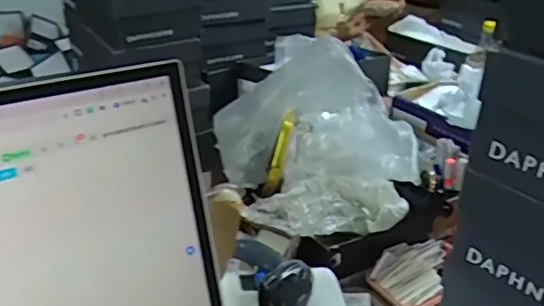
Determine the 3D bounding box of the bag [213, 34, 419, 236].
[{"bbox_3d":[0.072,-0.058,0.833,0.262,0.195,0.329,-5,30,-15],"label":"bag"}]

